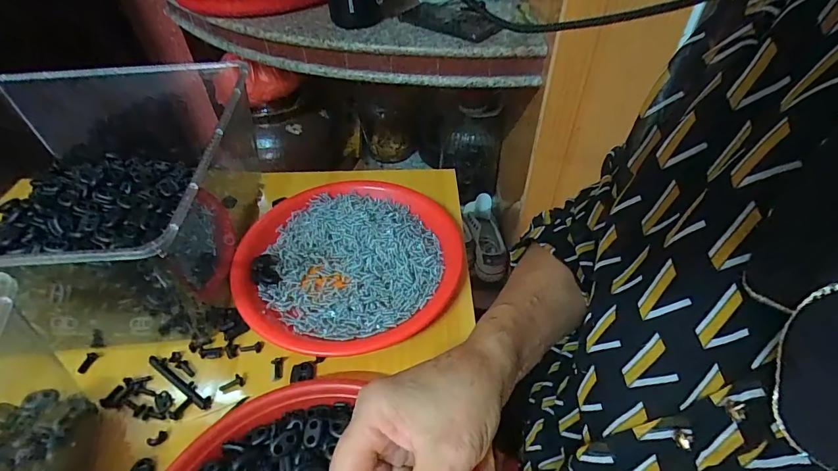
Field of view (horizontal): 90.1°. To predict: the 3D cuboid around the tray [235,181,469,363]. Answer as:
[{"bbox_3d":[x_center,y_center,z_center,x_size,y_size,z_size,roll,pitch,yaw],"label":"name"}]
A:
[{"bbox_3d":[-0.070,0.020,0.434,0.225,0.025,0.215,-23,50,-20],"label":"tray"}]

